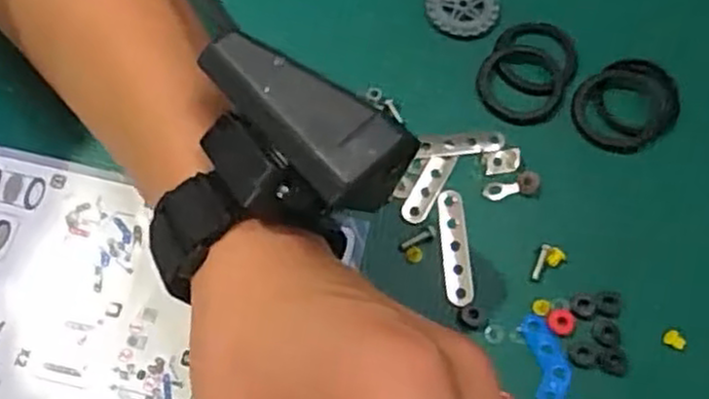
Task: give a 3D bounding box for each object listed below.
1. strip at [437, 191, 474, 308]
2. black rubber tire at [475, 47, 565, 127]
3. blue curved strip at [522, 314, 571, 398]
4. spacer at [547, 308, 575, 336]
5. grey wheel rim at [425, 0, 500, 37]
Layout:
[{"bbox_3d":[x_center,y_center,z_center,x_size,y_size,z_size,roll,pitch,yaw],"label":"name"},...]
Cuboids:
[{"bbox_3d":[0.042,0.020,0.309,0.012,0.004,0.047,-2,77,-13],"label":"strip"},{"bbox_3d":[0.075,-0.052,0.338,0.038,0.010,0.038,1,68,-2],"label":"black rubber tire"},{"bbox_3d":[0.076,0.063,0.292,0.015,0.004,0.036,-5,69,-4],"label":"blue curved strip"},{"bbox_3d":[0.082,0.048,0.295,0.010,0.004,0.010,1,68,-2],"label":"spacer"},{"bbox_3d":[0.051,-0.090,0.348,0.033,0.007,0.028,13,68,3],"label":"grey wheel rim"}]

